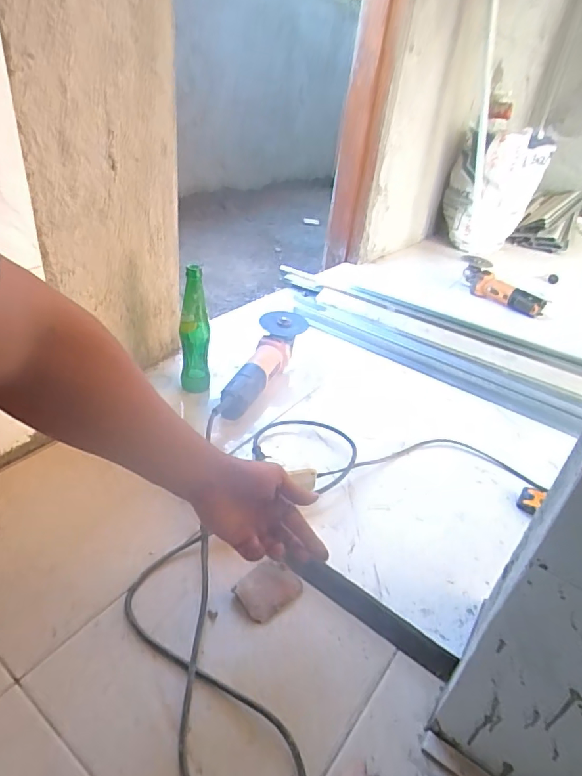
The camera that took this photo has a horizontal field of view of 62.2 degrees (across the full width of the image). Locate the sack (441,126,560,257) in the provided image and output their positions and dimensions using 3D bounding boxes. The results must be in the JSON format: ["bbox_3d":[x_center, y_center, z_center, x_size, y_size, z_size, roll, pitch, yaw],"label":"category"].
[{"bbox_3d":[0.703,-0.697,1.702,0.273,0.389,0.190,7,34,1],"label":"sack"}]

